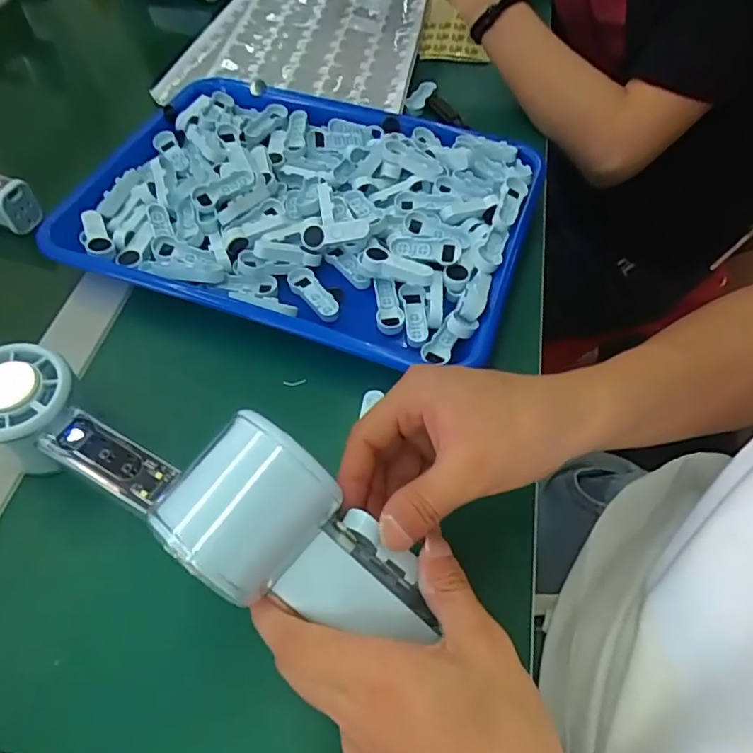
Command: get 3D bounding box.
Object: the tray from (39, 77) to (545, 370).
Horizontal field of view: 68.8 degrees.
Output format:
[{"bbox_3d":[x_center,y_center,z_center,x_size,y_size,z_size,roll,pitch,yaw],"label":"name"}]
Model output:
[{"bbox_3d":[-0.052,-0.128,0.420,0.316,0.043,0.240,15,58,10],"label":"tray"}]

